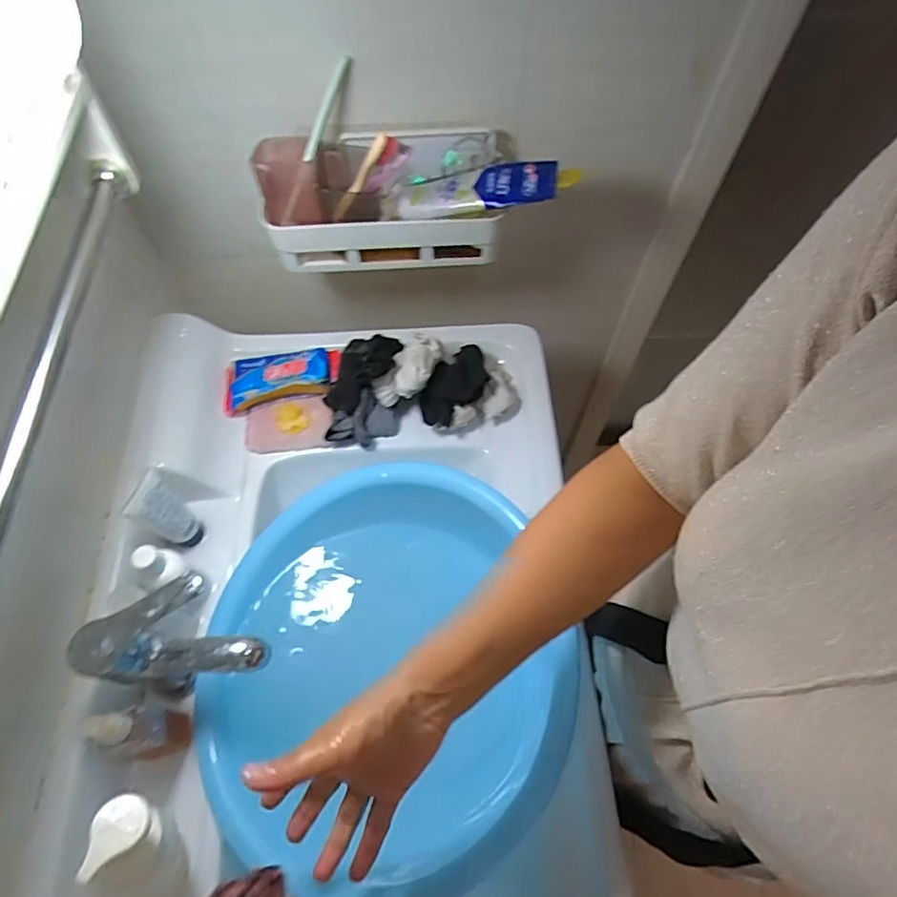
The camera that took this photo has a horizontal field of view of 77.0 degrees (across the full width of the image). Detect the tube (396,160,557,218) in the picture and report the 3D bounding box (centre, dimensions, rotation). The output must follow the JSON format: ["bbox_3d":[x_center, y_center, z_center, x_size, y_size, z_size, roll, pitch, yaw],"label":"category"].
[{"bbox_3d":[0.025,-0.262,0.573,0.166,0.018,0.051,1,60,20],"label":"tube"}]

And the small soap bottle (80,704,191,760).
[{"bbox_3d":[-0.267,0.245,0.487,0.038,0.133,0.041,0,62,0],"label":"small soap bottle"}]

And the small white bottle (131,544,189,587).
[{"bbox_3d":[-0.275,0.108,0.538,0.032,0.041,0.032,31,66,15],"label":"small white bottle"}]

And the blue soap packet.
[{"bbox_3d":[-0.208,-0.087,0.709,0.146,0.038,0.062,-10,62,-6],"label":"blue soap packet"}]

